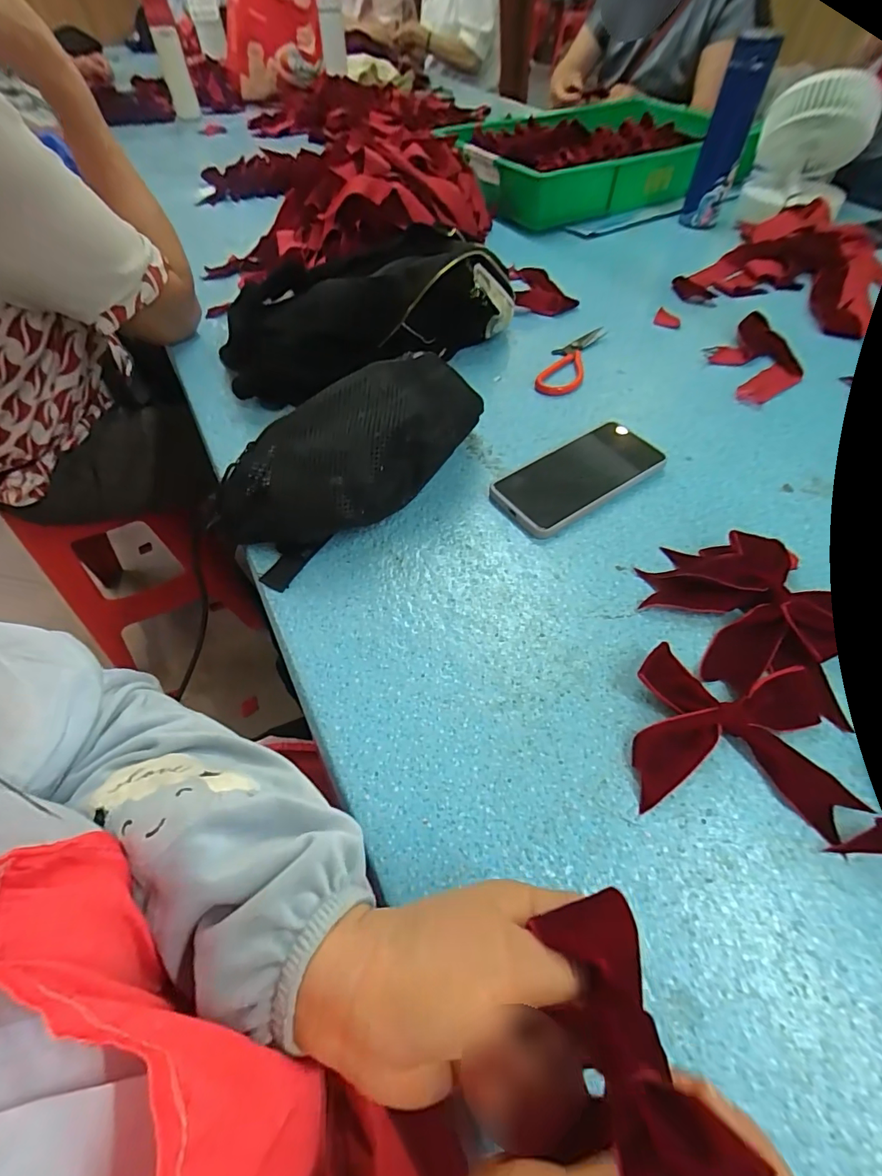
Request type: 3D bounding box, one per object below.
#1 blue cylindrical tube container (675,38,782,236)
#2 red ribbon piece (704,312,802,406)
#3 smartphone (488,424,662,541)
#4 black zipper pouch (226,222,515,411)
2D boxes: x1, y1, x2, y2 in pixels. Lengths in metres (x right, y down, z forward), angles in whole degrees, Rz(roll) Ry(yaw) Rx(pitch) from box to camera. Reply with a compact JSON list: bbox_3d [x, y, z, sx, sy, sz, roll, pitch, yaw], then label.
[{"bbox_3d":[0.435,-0.685,0.741,0.059,0.217,0.067,23,58,18],"label":"blue cylindrical tube container"},{"bbox_3d":[0.367,-0.271,0.566,0.084,0.020,0.153,-4,54,-1],"label":"red ribbon piece"},{"bbox_3d":[0.128,-0.107,0.454,0.158,0.011,0.077,-32,57,-16],"label":"smartphone"},{"bbox_3d":[-0.074,-0.314,0.556,0.316,0.109,0.142,-12,55,-6],"label":"black zipper pouch"}]

